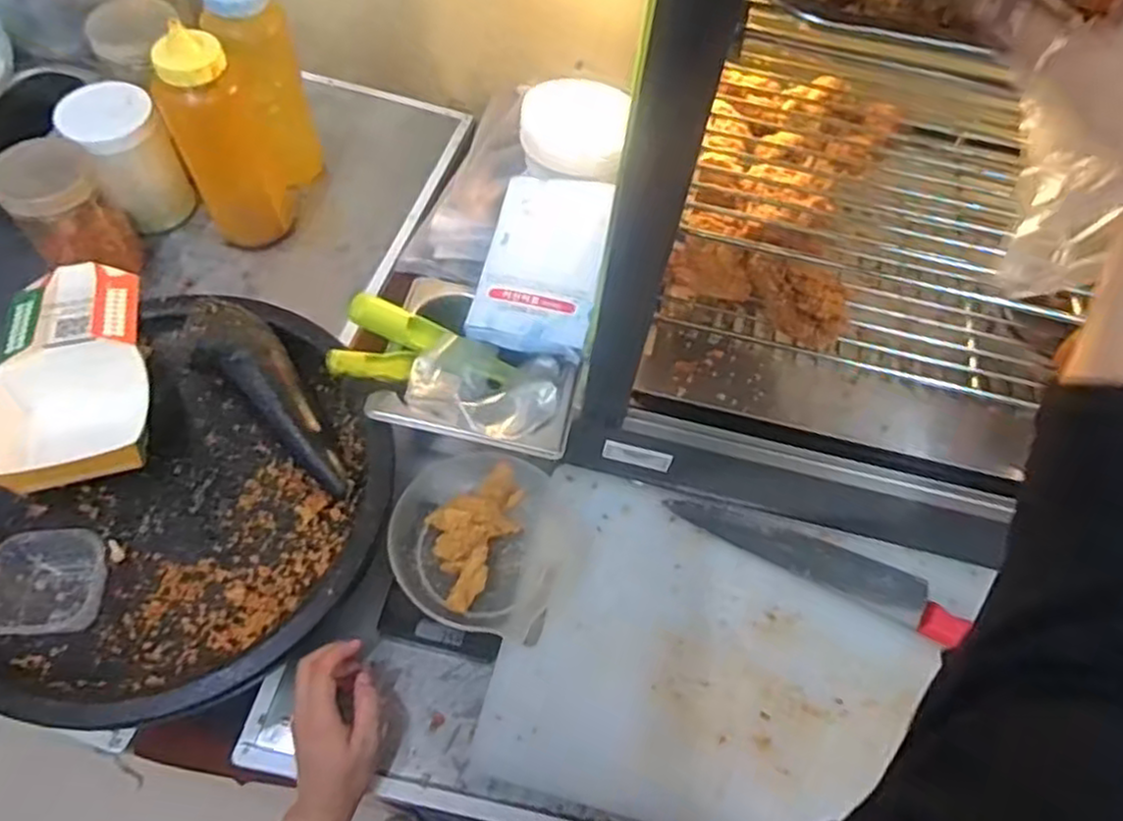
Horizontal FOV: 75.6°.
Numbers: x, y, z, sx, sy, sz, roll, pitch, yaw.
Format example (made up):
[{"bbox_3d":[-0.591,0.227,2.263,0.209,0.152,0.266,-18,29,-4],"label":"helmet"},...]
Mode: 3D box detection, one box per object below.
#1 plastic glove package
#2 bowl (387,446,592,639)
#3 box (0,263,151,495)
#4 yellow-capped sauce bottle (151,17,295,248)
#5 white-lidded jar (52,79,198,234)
[{"bbox_3d":[-0.012,-0.157,0.707,0.105,0.023,0.229,11,59,3],"label":"plastic glove package"},{"bbox_3d":[-0.060,0.103,0.626,0.156,0.066,0.165,2,59,-3],"label":"bowl"},{"bbox_3d":[-0.419,-0.043,0.617,0.111,0.049,0.230,-17,62,-13],"label":"box"},{"bbox_3d":[-0.340,-0.275,0.727,0.087,0.219,0.075,-26,65,-18],"label":"yellow-capped sauce bottle"},{"bbox_3d":[-0.450,-0.262,0.757,0.084,0.124,0.082,2,59,-3],"label":"white-lidded jar"}]

